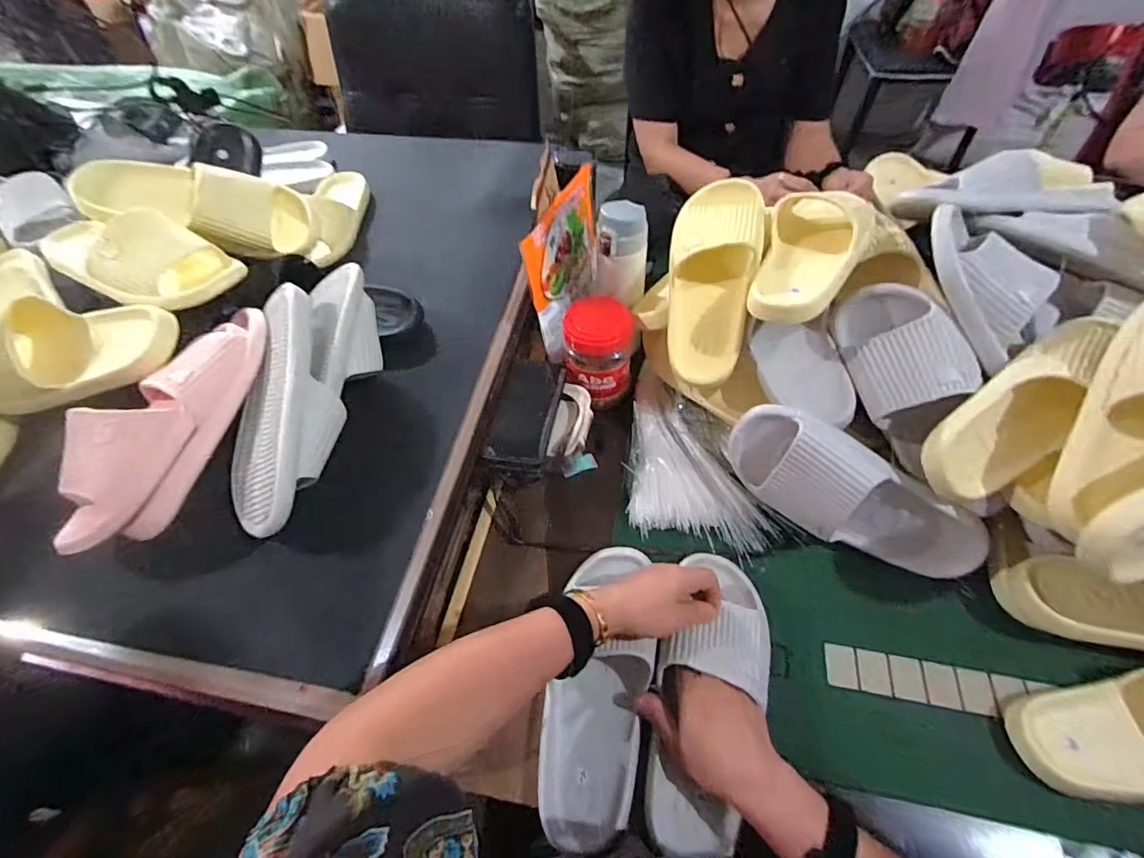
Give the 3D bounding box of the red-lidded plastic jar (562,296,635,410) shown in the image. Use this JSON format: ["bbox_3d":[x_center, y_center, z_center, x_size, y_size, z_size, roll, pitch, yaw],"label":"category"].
[{"bbox_3d":[0.034,-0.097,0.656,0.092,0.126,0.073,1,56,3],"label":"red-lidded plastic jar"}]

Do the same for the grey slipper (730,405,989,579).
[{"bbox_3d":[0.297,0.076,0.522,0.279,0.105,0.078,32,30,6],"label":"grey slipper"}]

